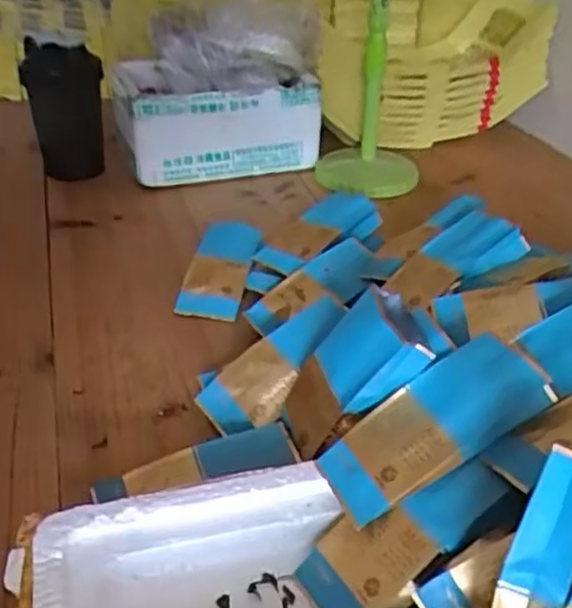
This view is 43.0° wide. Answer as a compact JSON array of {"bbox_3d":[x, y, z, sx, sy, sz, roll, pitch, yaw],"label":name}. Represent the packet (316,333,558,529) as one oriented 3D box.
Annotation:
[{"bbox_3d":[0.079,0.068,0.398,0.124,0.016,0.053,-34,40,-3],"label":"packet"}]

